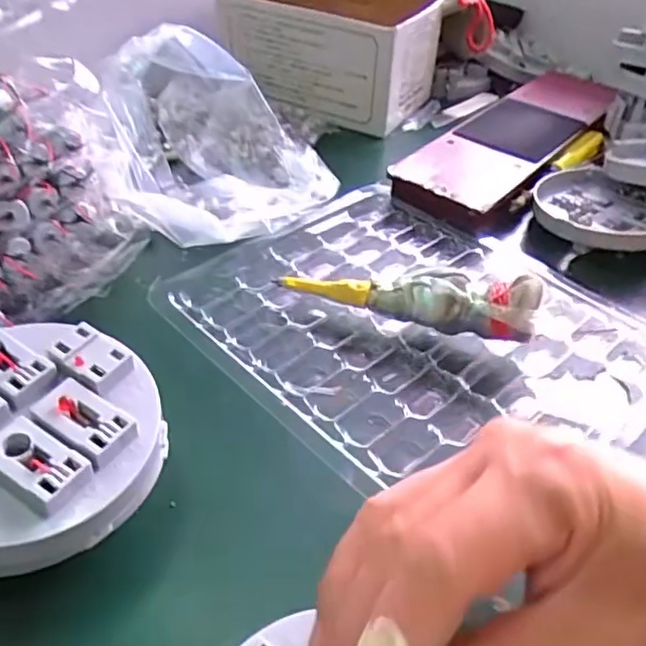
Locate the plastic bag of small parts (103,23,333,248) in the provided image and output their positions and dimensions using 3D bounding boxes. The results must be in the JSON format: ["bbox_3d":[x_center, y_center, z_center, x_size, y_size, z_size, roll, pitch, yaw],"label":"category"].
[{"bbox_3d":[-0.079,-0.159,0.469,0.159,0.094,0.209,-5,43,-7],"label":"plastic bag of small parts"}]

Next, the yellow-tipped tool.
[{"bbox_3d":[0.045,-0.018,0.356,0.144,0.044,0.024,16,45,15],"label":"yellow-tipped tool"}]

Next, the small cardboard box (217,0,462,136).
[{"bbox_3d":[0.012,-0.278,0.606,0.188,0.086,0.162,25,48,23],"label":"small cardboard box"}]

